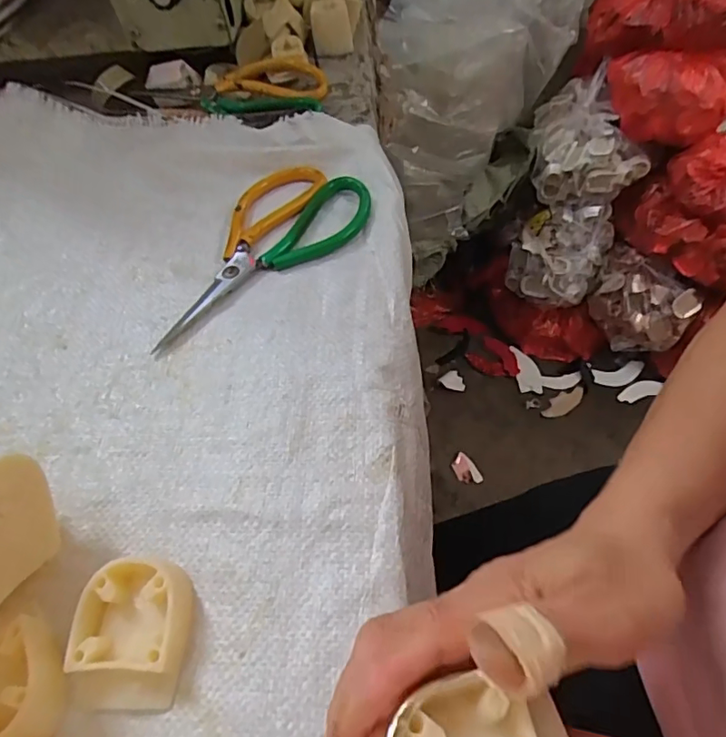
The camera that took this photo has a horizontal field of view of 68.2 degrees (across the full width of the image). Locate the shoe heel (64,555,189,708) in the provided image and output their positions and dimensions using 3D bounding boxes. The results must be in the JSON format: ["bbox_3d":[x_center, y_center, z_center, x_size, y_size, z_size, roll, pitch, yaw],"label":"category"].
[{"bbox_3d":[-0.105,0.120,0.245,0.050,0.021,0.059,2,55,6],"label":"shoe heel"}]

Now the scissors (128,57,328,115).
[{"bbox_3d":[-0.123,-0.254,0.491,0.176,0.022,0.061,-8,55,-1],"label":"scissors"}]

